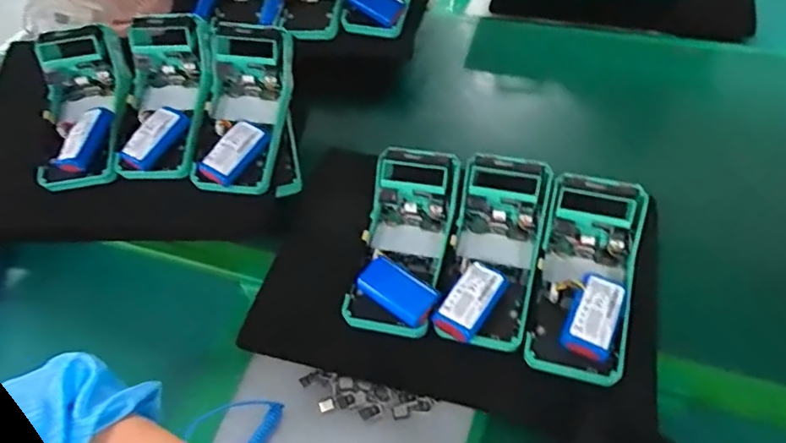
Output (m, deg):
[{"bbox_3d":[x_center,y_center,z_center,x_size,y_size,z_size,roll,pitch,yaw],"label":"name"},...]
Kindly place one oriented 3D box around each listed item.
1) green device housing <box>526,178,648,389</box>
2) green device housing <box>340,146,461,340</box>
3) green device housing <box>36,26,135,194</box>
[{"bbox_3d":[0.154,0.041,0.468,0.080,0.055,0.162,12,52,16],"label":"green device housing"},{"bbox_3d":[0.010,0.019,0.521,0.080,0.054,0.171,9,66,14],"label":"green device housing"},{"bbox_3d":[-0.317,-0.116,0.586,0.085,0.053,0.166,-11,70,-4],"label":"green device housing"}]

